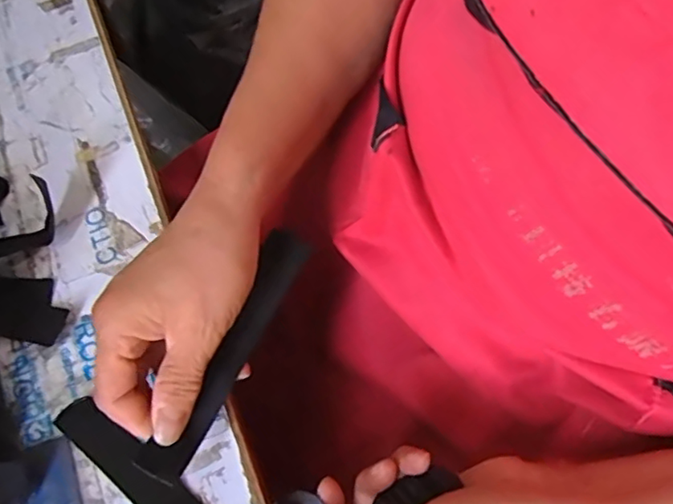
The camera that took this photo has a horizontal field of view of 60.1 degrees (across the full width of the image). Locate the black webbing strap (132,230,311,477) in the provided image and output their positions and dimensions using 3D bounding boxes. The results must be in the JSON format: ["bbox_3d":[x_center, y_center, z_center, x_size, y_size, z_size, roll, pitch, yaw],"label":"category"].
[{"bbox_3d":[-0.057,0.051,0.309,0.024,0.005,0.139,35,74,-20],"label":"black webbing strap"}]

